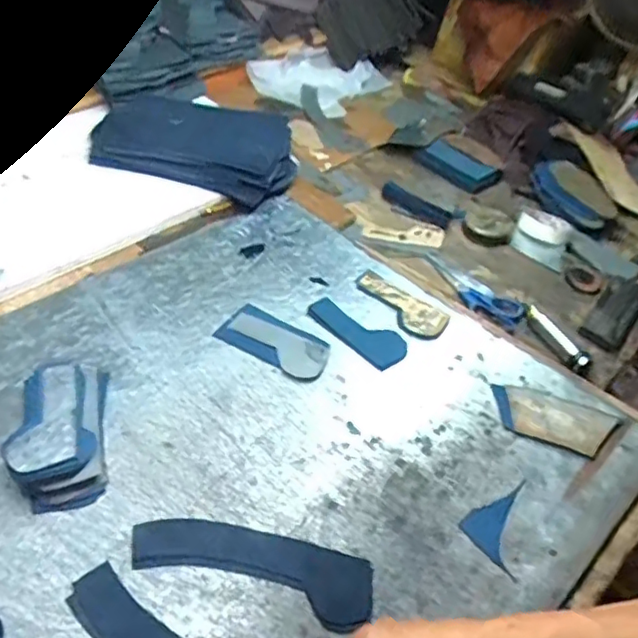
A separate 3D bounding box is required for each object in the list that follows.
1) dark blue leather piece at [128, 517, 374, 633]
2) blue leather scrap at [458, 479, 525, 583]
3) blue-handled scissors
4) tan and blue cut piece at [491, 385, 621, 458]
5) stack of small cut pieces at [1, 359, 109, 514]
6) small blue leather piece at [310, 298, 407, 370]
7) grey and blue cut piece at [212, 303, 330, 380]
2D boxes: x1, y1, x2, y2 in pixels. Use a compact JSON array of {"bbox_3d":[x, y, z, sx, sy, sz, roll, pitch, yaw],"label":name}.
[{"bbox_3d":[-0.058,0.212,0.520,0.209,0.007,0.060,12,43,5],"label":"dark blue leather piece"},{"bbox_3d":[0.163,0.192,0.569,0.052,0.005,0.092,14,48,10],"label":"blue leather scrap"},{"bbox_3d":[0.214,-0.042,0.850,0.073,0.012,0.168,-29,54,-32],"label":"blue-handled scissors"},{"bbox_3d":[0.254,0.106,0.659,0.125,0.009,0.066,21,49,22],"label":"tan and blue cut piece"},{"bbox_3d":[-0.254,0.100,0.588,0.083,0.041,0.168,-6,46,-14],"label":"stack of small cut pieces"},{"bbox_3d":[0.046,0.014,0.737,0.128,0.004,0.057,34,52,22],"label":"small blue leather piece"},{"bbox_3d":[-0.051,0.026,0.716,0.135,0.008,0.067,27,47,20],"label":"grey and blue cut piece"}]

